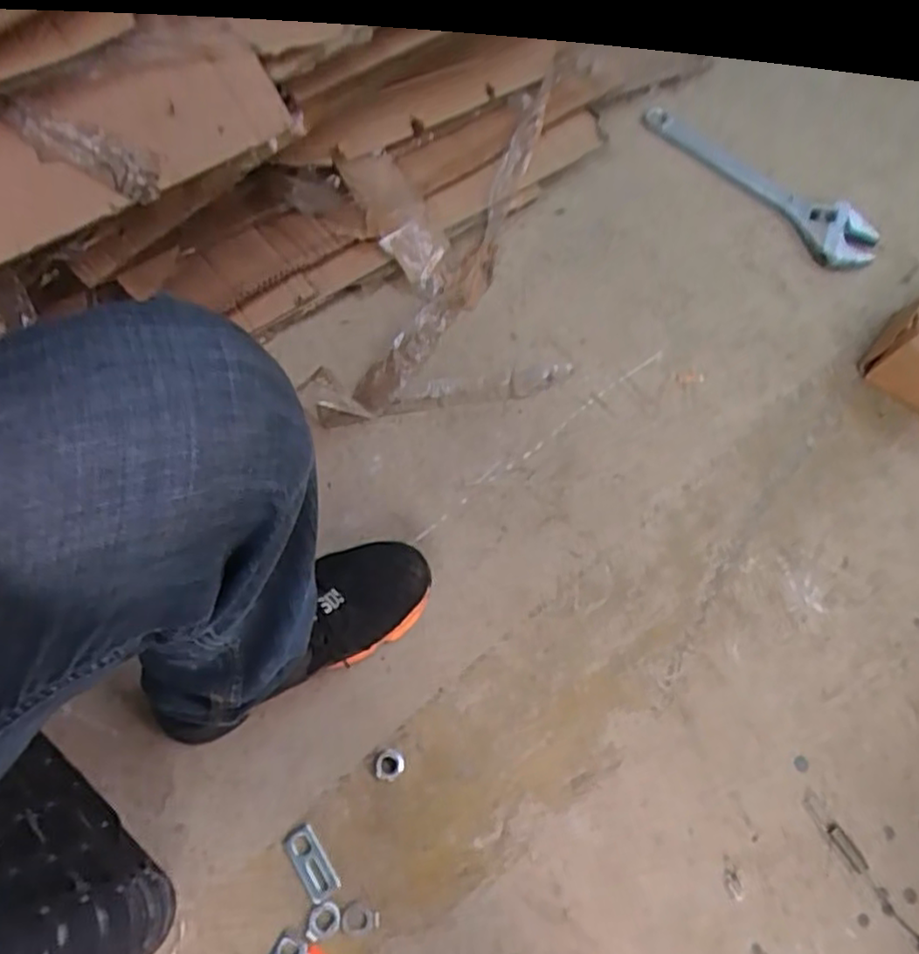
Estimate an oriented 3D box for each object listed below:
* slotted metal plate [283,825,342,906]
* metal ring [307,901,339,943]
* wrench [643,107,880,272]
[{"bbox_3d":[-0.127,0.334,0.587,0.027,0.006,0.060,-32,73,-14],"label":"slotted metal plate"},{"bbox_3d":[-0.115,0.374,0.572,0.027,0.004,0.027,1,69,-3],"label":"metal ring"},{"bbox_3d":[0.400,-0.396,0.904,0.091,0.021,0.347,-40,76,-16],"label":"wrench"}]

